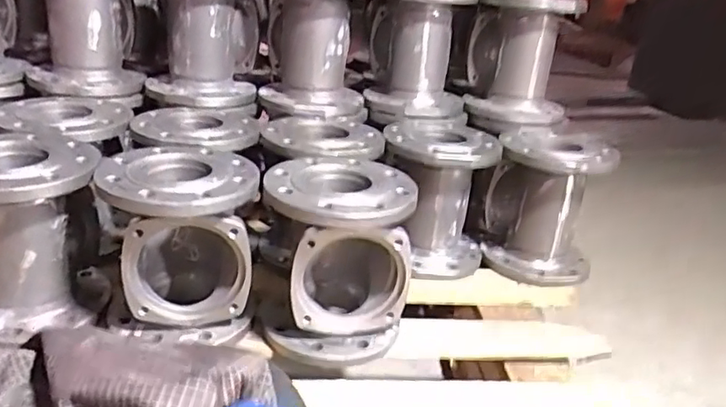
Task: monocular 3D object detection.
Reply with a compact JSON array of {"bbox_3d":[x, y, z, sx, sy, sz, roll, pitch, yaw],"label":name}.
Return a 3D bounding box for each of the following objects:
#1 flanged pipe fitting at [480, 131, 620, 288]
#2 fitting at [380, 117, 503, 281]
[{"bbox_3d":[0.310,0.012,0.998,0.172,0.239,0.166,8,25,2],"label":"flanged pipe fitting"},{"bbox_3d":[0.122,-0.013,1.009,0.186,0.215,0.187,5,25,-4],"label":"fitting"}]

